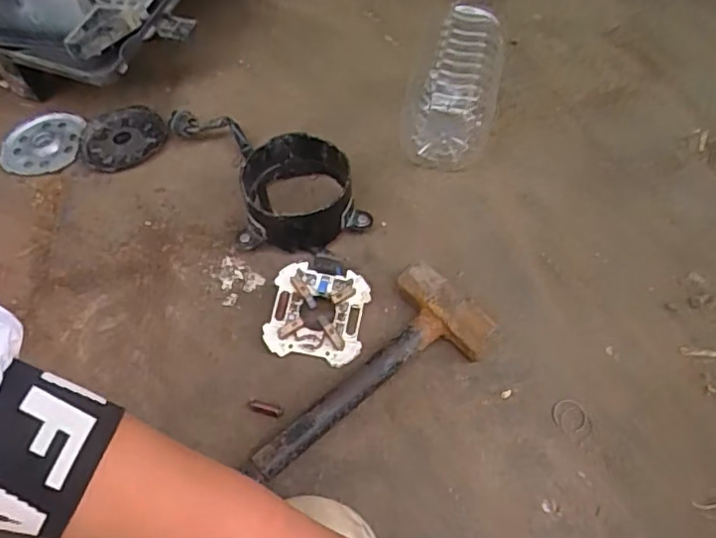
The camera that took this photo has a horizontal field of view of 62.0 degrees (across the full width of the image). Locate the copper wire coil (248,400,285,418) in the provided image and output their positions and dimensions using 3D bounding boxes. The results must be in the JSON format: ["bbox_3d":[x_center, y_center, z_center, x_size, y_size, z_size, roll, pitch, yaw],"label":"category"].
[{"bbox_3d":[-0.080,0.120,0.516,0.031,0.006,0.009,11,59,12],"label":"copper wire coil"}]

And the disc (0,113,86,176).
[{"bbox_3d":[-0.400,-0.158,0.747,0.106,0.009,0.094,-3,57,3],"label":"disc"}]

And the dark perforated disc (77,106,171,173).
[{"bbox_3d":[-0.289,-0.159,0.734,0.109,0.014,0.100,-2,57,4],"label":"dark perforated disc"}]

